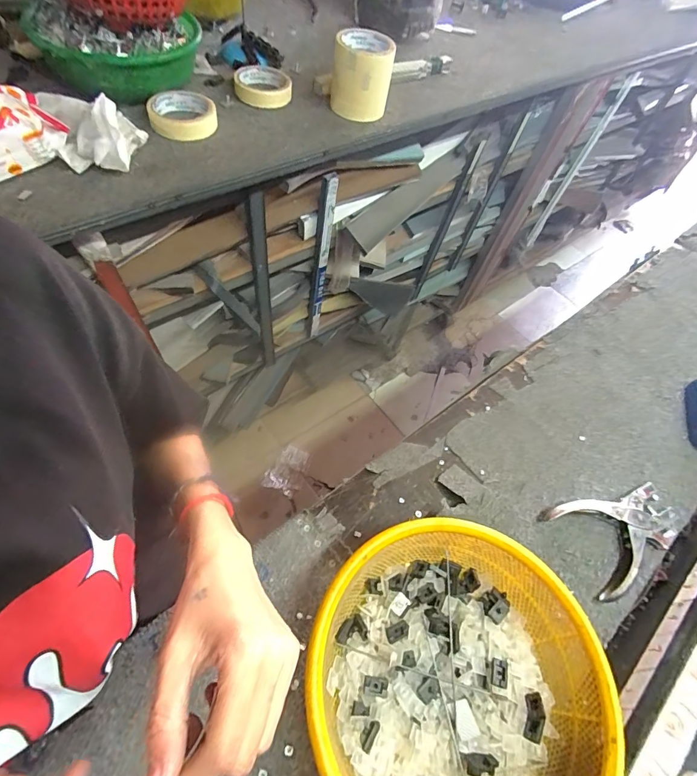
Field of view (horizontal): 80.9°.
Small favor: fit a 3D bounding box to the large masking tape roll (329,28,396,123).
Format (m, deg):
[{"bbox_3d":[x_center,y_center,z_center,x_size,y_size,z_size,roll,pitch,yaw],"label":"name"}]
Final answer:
[{"bbox_3d":[0.019,-0.489,0.647,0.092,0.103,0.088,4,58,-6],"label":"large masking tape roll"}]

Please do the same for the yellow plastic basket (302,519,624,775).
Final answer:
[{"bbox_3d":[0.083,0.236,0.340,0.232,0.088,0.234,41,61,16],"label":"yellow plastic basket"}]

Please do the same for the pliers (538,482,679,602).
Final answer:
[{"bbox_3d":[0.310,0.155,0.460,0.151,0.020,0.098,-18,63,-19],"label":"pliers"}]

